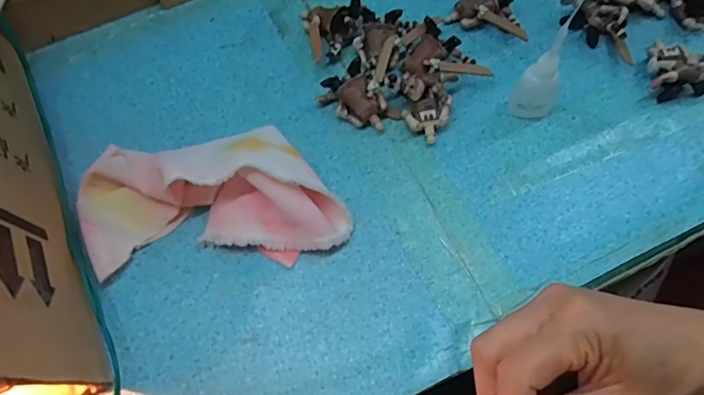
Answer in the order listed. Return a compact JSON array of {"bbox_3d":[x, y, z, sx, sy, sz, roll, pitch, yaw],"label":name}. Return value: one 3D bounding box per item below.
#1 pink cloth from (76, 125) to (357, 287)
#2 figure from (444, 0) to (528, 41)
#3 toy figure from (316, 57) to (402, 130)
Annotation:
[{"bbox_3d":[-0.106,-0.006,0.378,0.196,0.049,0.117,-9,67,-1],"label":"pink cloth"},{"bbox_3d":[0.131,-0.172,0.447,0.072,0.031,0.053,28,72,14],"label":"figure"},{"bbox_3d":[0.006,-0.081,0.418,0.044,0.029,0.057,-39,71,-13],"label":"toy figure"}]

